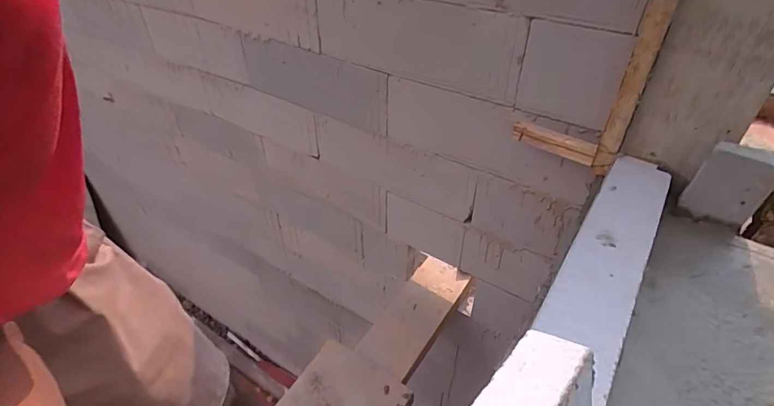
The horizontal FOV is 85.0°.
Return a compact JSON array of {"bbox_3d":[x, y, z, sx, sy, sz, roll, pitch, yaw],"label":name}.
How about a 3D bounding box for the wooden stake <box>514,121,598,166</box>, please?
[{"bbox_3d":[0.372,-0.136,0.951,0.184,0.052,0.034,24,44,23],"label":"wooden stake"}]

